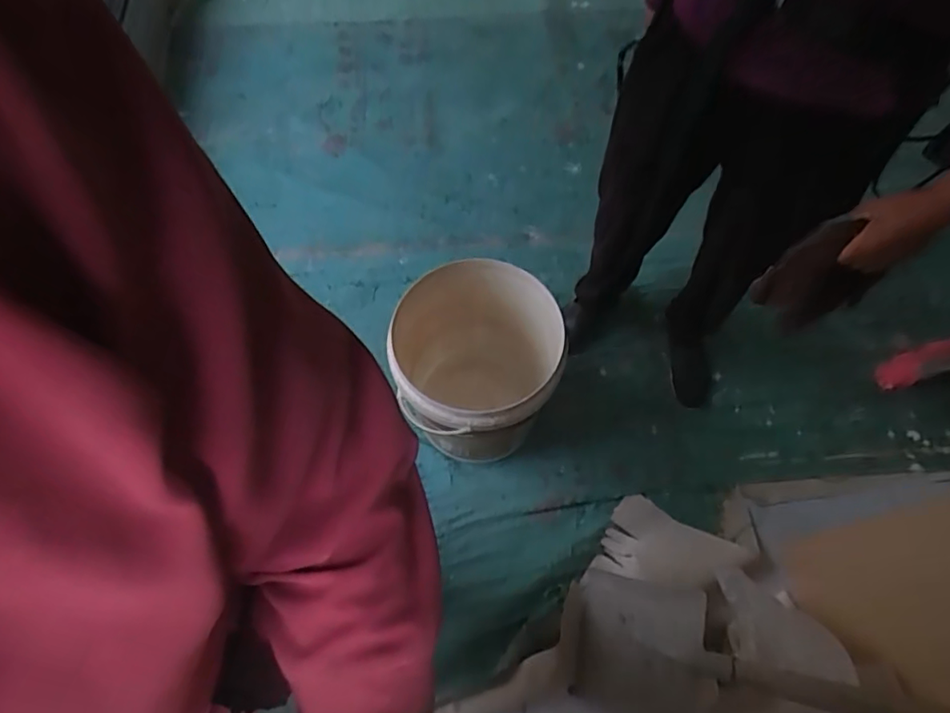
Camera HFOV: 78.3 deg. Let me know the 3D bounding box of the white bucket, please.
[{"bbox_3d":[0.005,0.043,1.177,0.305,0.411,0.321,0,65,0],"label":"white bucket"}]

